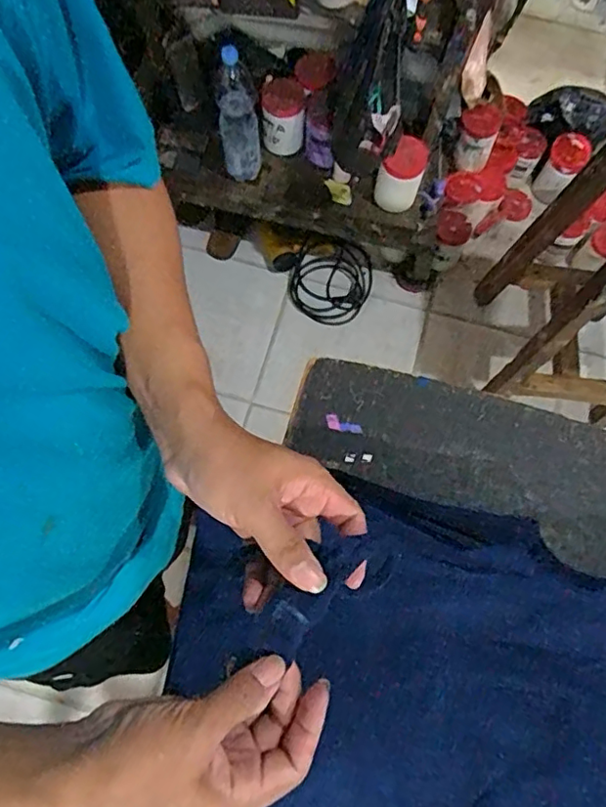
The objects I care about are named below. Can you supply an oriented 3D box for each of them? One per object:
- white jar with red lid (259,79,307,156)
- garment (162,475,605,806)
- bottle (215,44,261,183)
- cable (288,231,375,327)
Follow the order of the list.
[{"bbox_3d":[-0.047,-0.692,1.385,0.107,0.166,0.099,6,72,1],"label":"white jar with red lid"},{"bbox_3d":[0.147,0.281,0.579,0.575,0.065,0.324,14,73,3],"label":"garment"},{"bbox_3d":[-0.147,-0.651,1.249,0.083,0.326,0.082,0,72,-1],"label":"bottle"},{"bbox_3d":[0.080,-0.353,1.603,0.219,0.091,0.227,25,74,7],"label":"cable"}]

